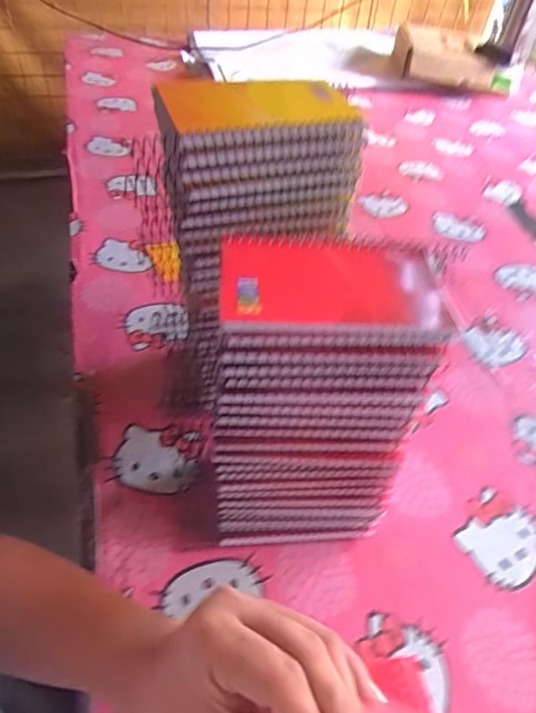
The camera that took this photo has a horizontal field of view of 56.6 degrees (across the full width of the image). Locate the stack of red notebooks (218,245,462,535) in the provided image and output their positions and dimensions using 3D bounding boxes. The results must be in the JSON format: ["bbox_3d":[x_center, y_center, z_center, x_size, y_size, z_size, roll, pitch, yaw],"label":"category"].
[{"bbox_3d":[0.029,0.041,0.368,0.137,0.237,0.100,0,48,-7],"label":"stack of red notebooks"}]

